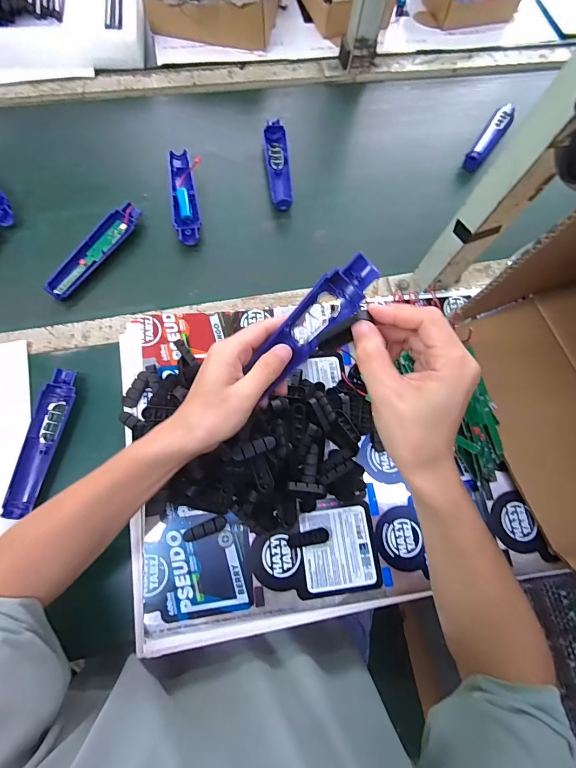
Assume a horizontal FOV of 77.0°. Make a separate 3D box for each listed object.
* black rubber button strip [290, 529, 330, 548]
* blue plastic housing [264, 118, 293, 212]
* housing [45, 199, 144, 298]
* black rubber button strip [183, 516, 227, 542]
[{"bbox_3d":[0.025,0.175,0.412,0.045,0.007,0.015,-8,74,-8],"label":"black rubber button strip"},{"bbox_3d":[-0.015,-0.350,0.577,0.037,0.017,0.161,-3,73,-6],"label":"blue plastic housing"},{"bbox_3d":[-0.272,-0.189,0.512,0.033,0.027,0.168,36,73,6],"label":"housing"},{"bbox_3d":[-0.093,0.164,0.409,0.047,0.008,0.015,-21,76,-11],"label":"black rubber button strip"}]

